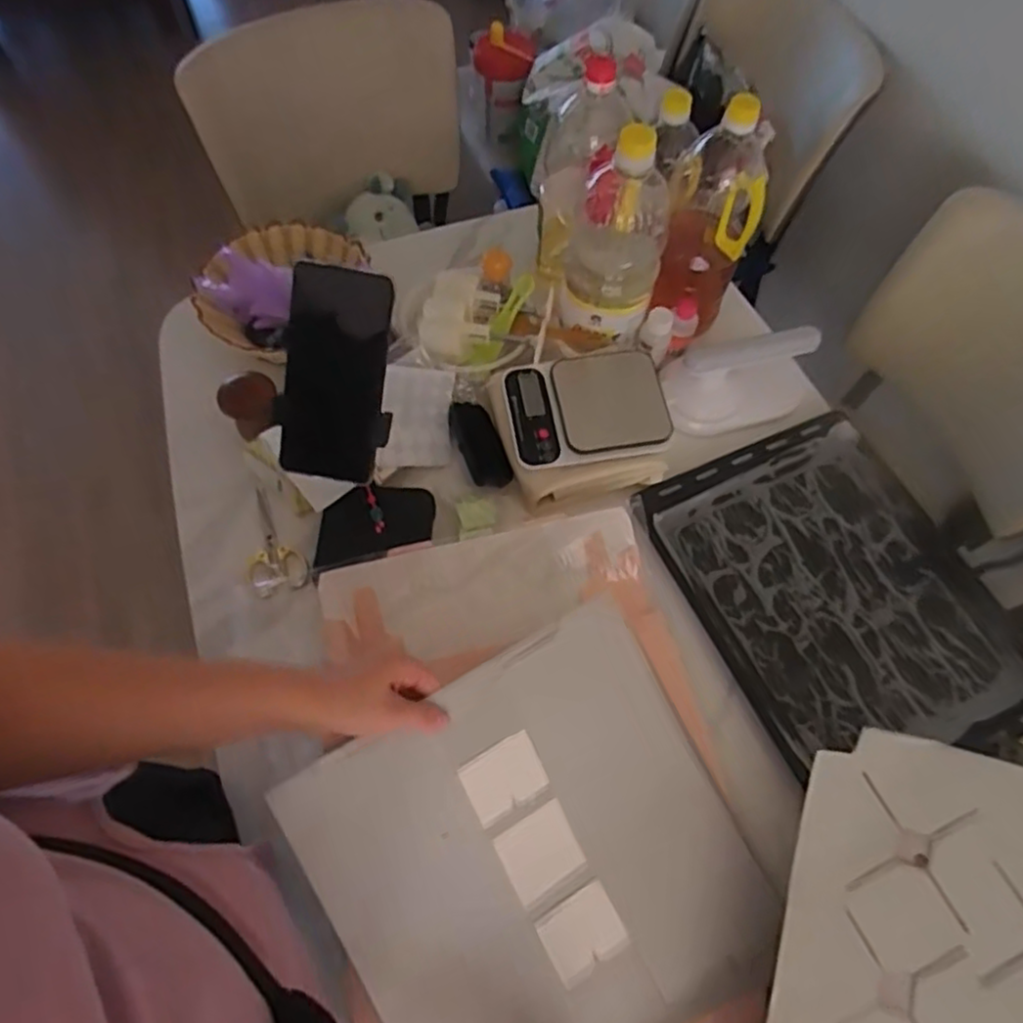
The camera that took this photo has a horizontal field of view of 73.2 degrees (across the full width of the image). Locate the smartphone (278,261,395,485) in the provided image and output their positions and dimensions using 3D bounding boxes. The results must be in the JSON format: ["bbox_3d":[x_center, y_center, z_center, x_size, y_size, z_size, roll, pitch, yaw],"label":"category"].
[{"bbox_3d":[-0.139,-0.105,0.543,0.075,0.162,0.014,9,19,-6],"label":"smartphone"}]

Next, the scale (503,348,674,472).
[{"bbox_3d":[0.084,-0.120,0.784,0.173,0.023,0.133,-11,70,1],"label":"scale"}]

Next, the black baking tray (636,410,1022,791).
[{"bbox_3d":[0.358,0.090,0.752,0.311,0.029,0.395,-25,67,-15],"label":"black baking tray"}]

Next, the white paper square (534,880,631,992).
[{"bbox_3d":[0.060,0.352,0.572,0.067,0.010,0.058,-25,77,-23],"label":"white paper square"}]

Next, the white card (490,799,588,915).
[{"bbox_3d":[0.025,0.285,0.577,0.065,0.004,0.063,-27,89,-21],"label":"white card"}]

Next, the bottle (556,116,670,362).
[{"bbox_3d":[0.114,-0.304,0.762,0.110,0.239,0.127,11,63,3],"label":"bottle"}]

